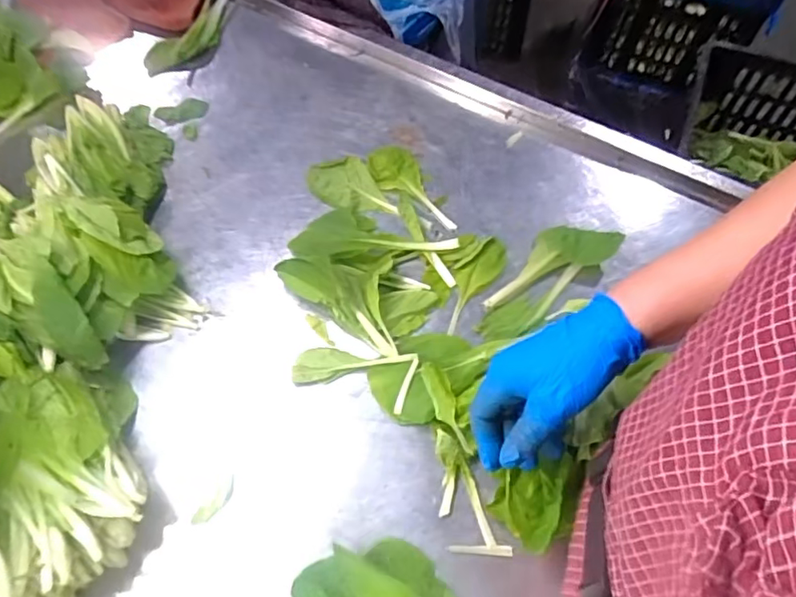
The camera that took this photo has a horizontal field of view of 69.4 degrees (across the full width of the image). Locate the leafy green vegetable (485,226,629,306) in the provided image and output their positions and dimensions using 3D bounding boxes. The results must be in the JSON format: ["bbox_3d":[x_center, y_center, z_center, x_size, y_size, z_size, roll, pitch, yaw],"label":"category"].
[{"bbox_3d":[0.149,-0.042,0.572,0.145,0.016,0.051,-20,71,-8],"label":"leafy green vegetable"}]

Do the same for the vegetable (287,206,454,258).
[{"bbox_3d":[-0.027,-0.070,0.591,0.164,0.024,0.059,-5,69,-2],"label":"vegetable"}]

